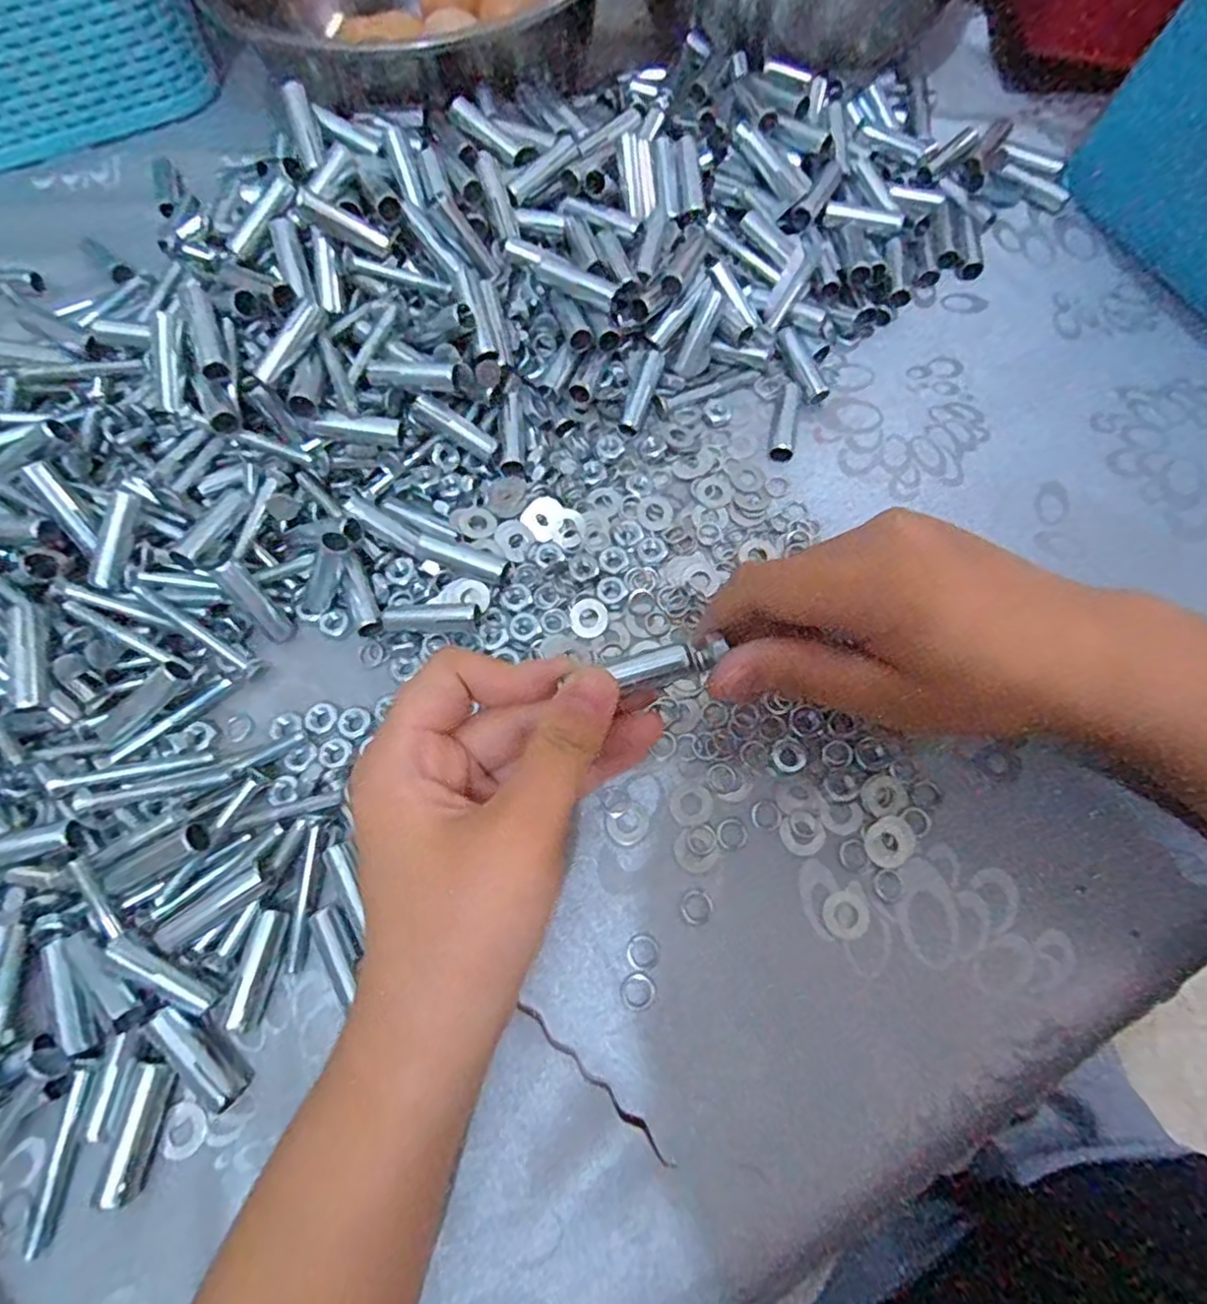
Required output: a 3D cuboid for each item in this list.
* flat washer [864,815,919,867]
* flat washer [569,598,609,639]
[{"bbox_3d":[0.107,0.070,0.244,0.019,0.004,0.017,-25,70,-8],"label":"flat washer"},{"bbox_3d":[-0.006,-0.014,0.281,0.016,0.004,0.016,-1,69,2],"label":"flat washer"}]

